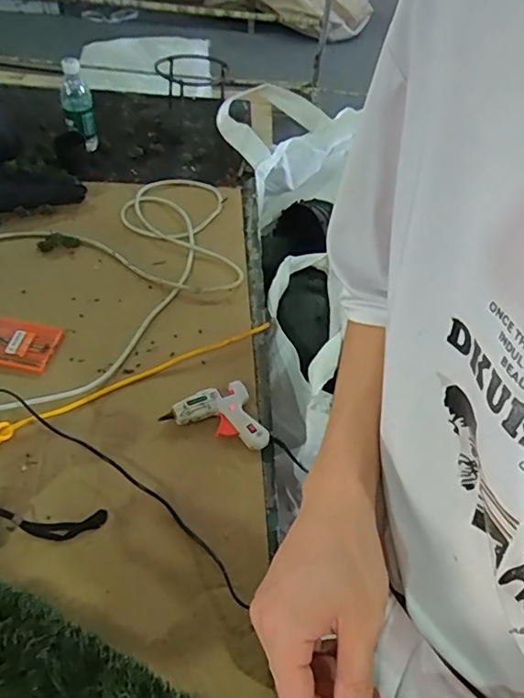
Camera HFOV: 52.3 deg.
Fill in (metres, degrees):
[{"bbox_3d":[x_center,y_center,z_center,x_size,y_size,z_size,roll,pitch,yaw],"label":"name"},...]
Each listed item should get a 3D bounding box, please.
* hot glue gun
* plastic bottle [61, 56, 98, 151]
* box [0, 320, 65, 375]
[{"bbox_3d":[-0.067,0.107,0.773,0.129,0.031,0.109,-18,53,-19],"label":"hot glue gun"},{"bbox_3d":[-0.400,-0.524,1.161,0.066,0.185,0.066,-17,20,-18],"label":"plastic bottle"},{"bbox_3d":[-0.388,-0.009,0.841,0.131,0.020,0.088,13,49,7],"label":"box"}]

